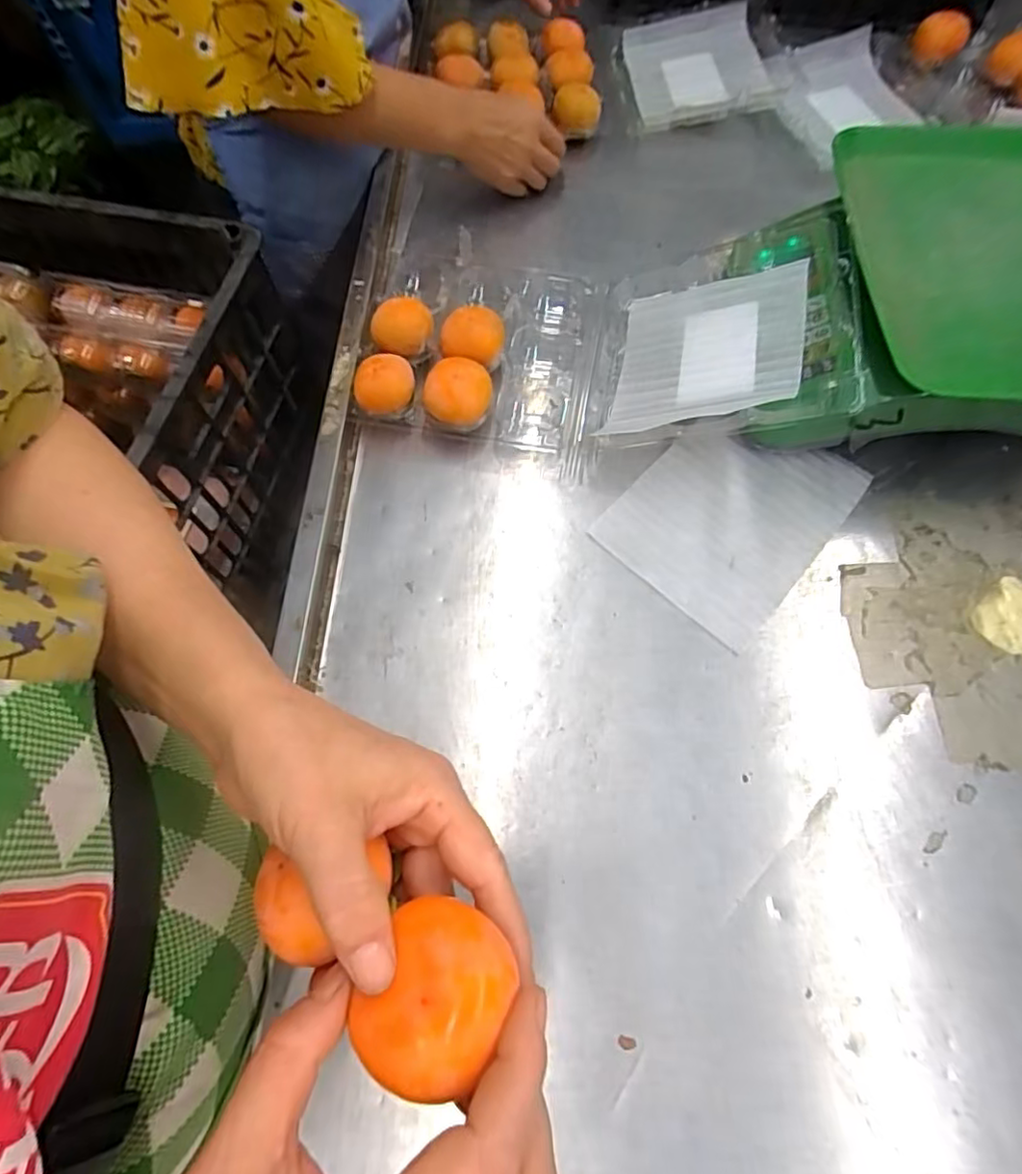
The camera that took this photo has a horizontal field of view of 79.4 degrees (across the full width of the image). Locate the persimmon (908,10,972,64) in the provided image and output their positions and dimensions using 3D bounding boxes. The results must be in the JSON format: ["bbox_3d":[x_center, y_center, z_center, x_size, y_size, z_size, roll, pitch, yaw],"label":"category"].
[{"bbox_3d":[0.563,-0.721,0.807,0.065,0.045,0.048,29,69,12],"label":"persimmon"}]

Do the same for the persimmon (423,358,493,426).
[{"bbox_3d":[-0.045,-0.166,0.531,0.060,0.045,0.050,-8,66,-4],"label":"persimmon"}]

